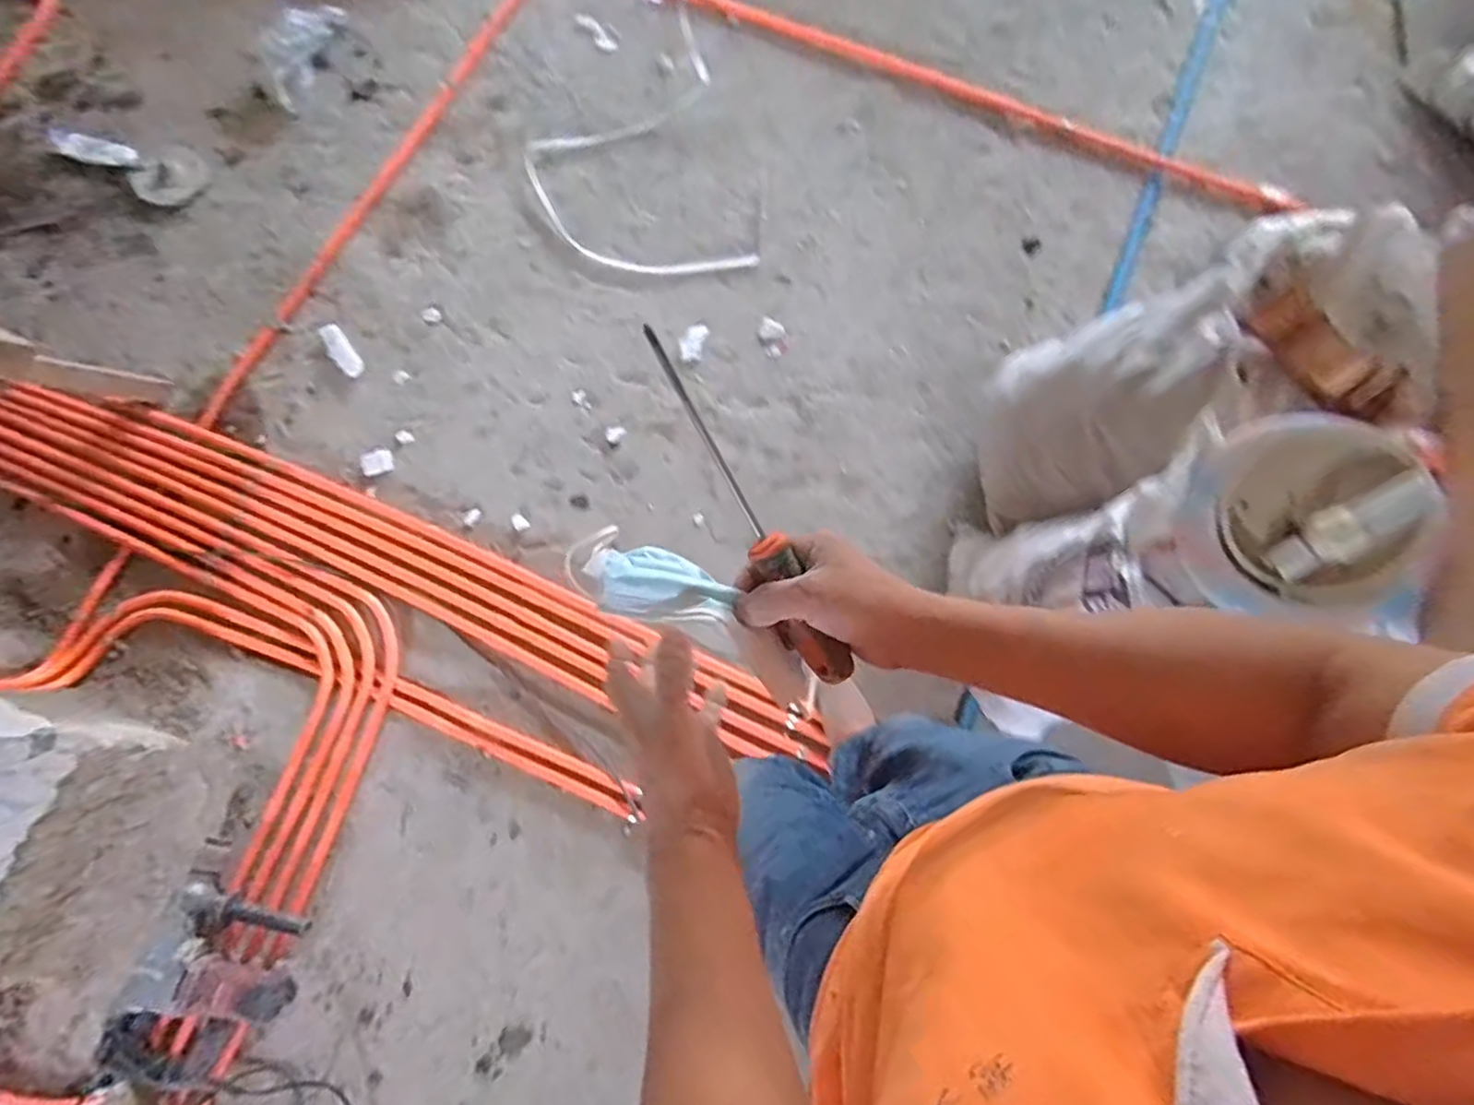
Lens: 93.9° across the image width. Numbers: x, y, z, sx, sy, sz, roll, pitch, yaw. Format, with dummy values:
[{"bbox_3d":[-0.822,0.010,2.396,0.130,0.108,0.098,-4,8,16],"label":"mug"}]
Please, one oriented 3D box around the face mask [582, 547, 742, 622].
[{"bbox_3d":[-0.051,0.022,0.453,0.095,0.037,0.050,14,79,1],"label":"face mask"}]

